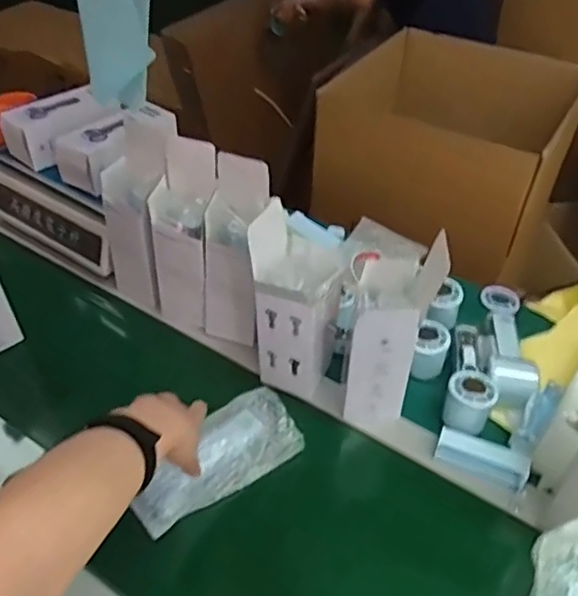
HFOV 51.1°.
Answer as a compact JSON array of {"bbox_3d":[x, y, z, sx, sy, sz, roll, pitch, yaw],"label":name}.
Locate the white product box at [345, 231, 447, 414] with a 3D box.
[{"bbox_3d":[0.112,0.045,0.699,0.086,0.204,0.088,12,45,10],"label":"white product box"}]

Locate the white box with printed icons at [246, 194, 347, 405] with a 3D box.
[{"bbox_3d":[0.008,0.008,0.722,0.087,0.228,0.079,18,47,16],"label":"white box with printed icons"}]

